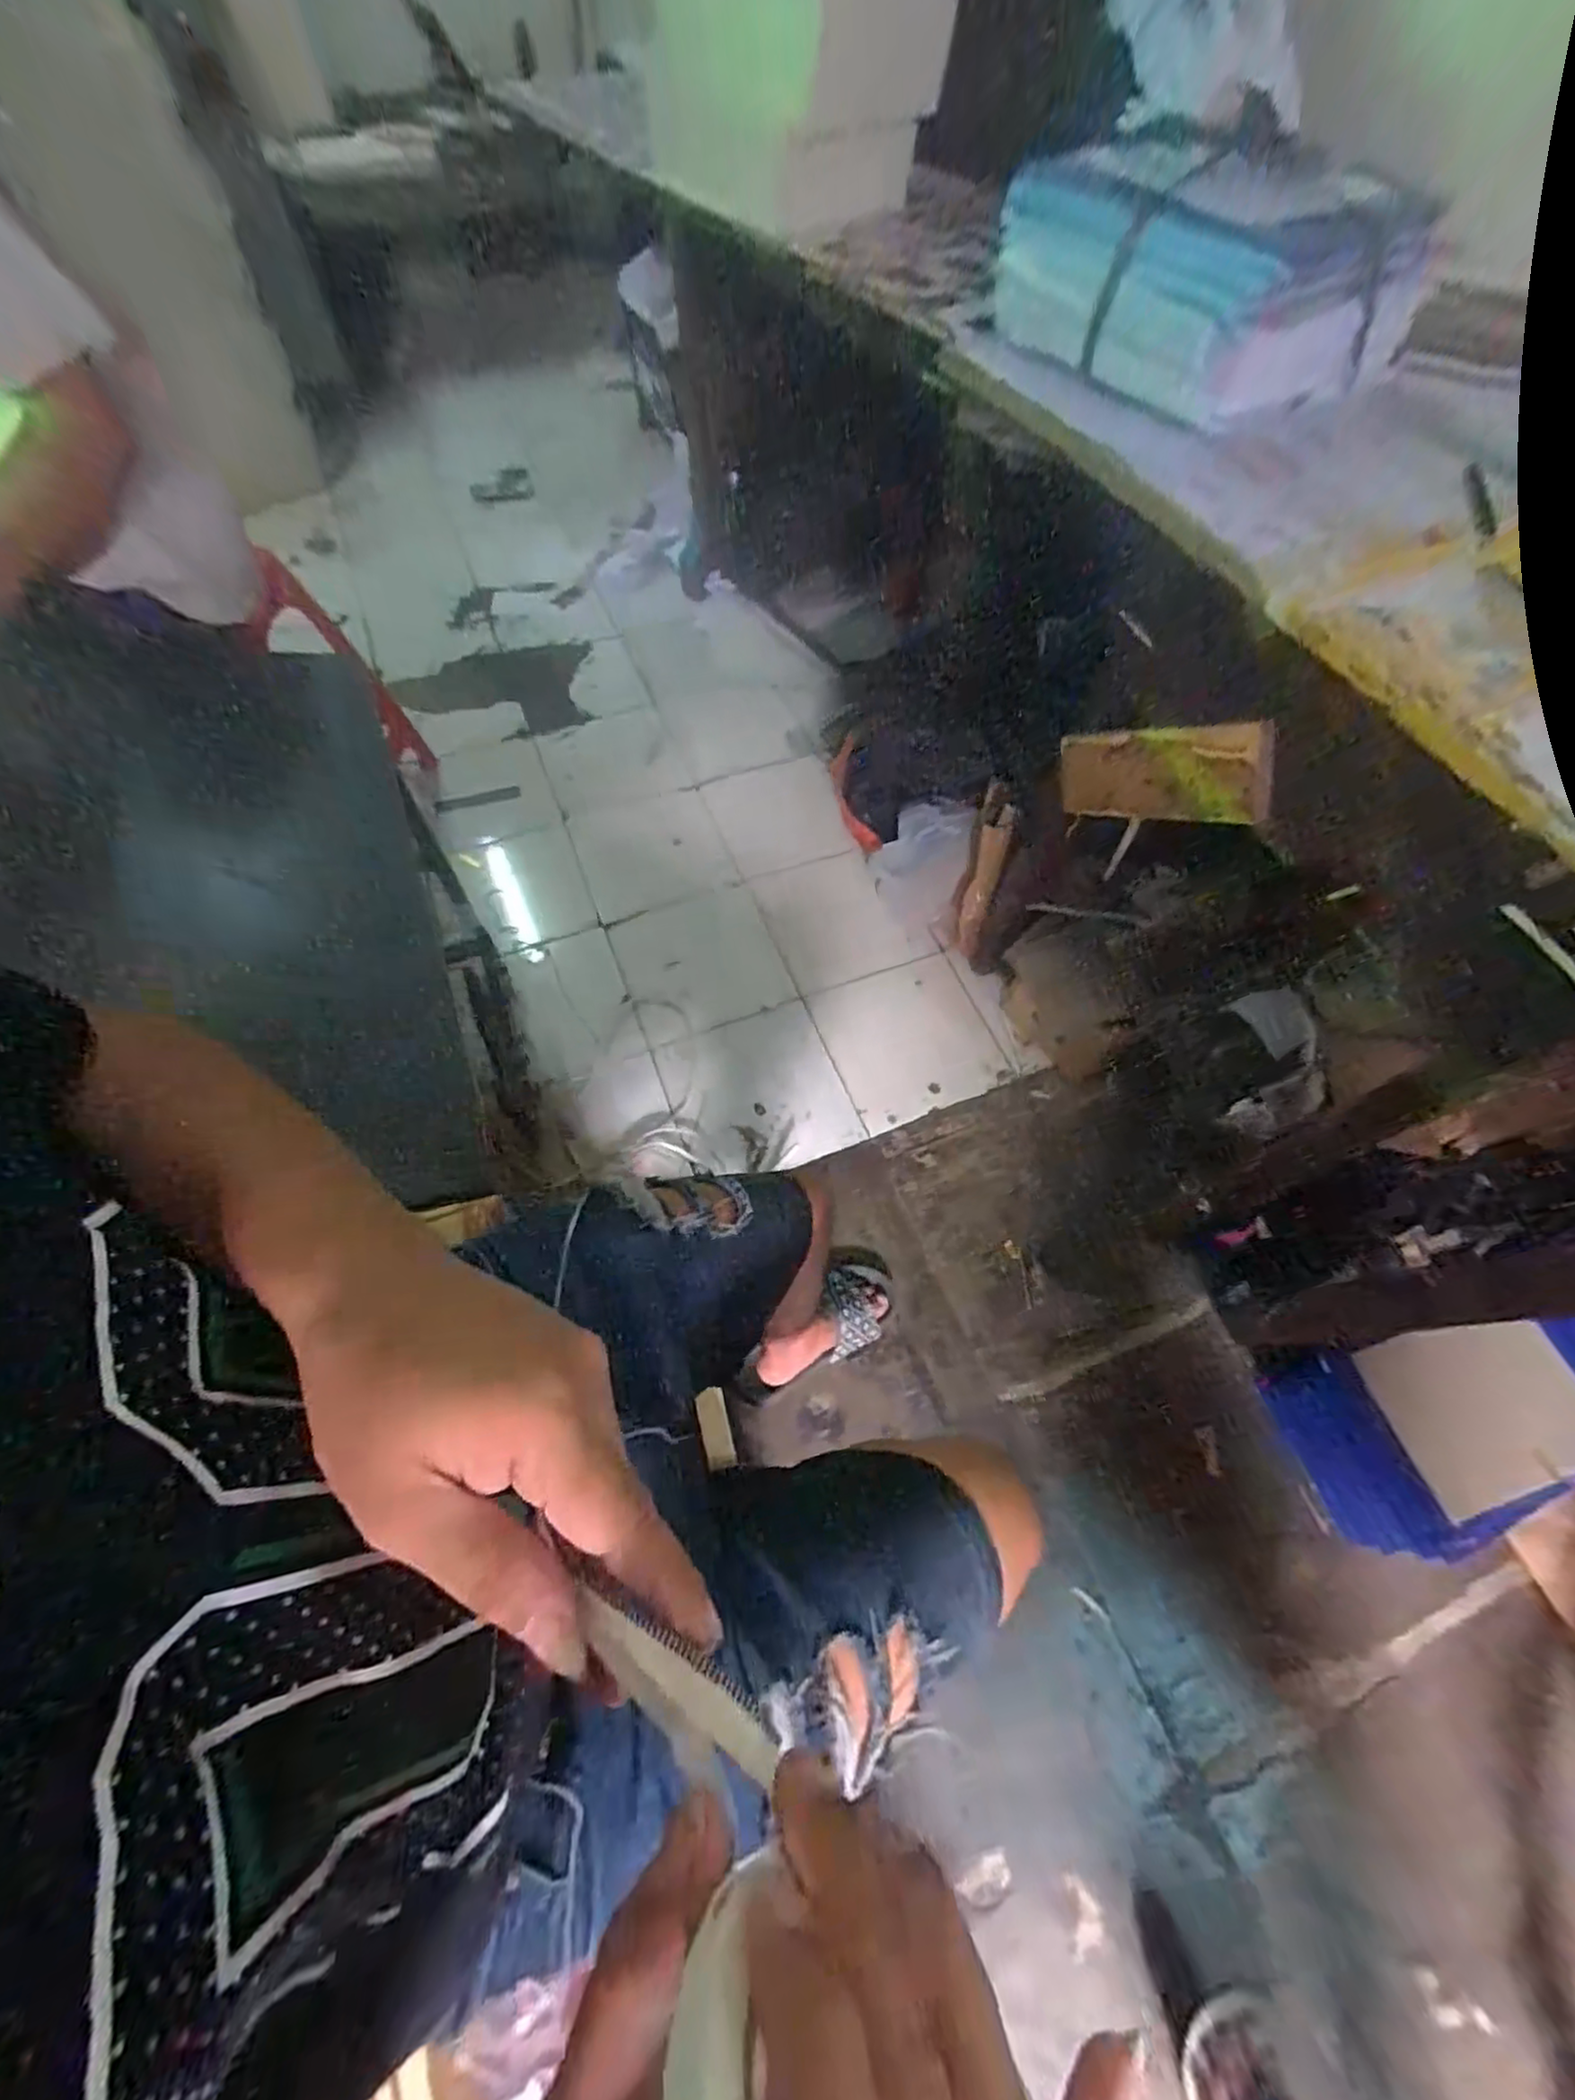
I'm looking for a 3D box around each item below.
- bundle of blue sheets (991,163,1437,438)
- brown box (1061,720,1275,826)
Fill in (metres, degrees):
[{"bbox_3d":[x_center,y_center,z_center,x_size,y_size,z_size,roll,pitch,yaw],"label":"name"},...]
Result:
[{"bbox_3d":[0.352,-0.687,0.639,0.356,0.124,0.136,40,68,18],"label":"bundle of blue sheets"},{"bbox_3d":[0.416,-0.312,0.803,0.027,0.110,0.253,-32,29,-17],"label":"brown box"}]

